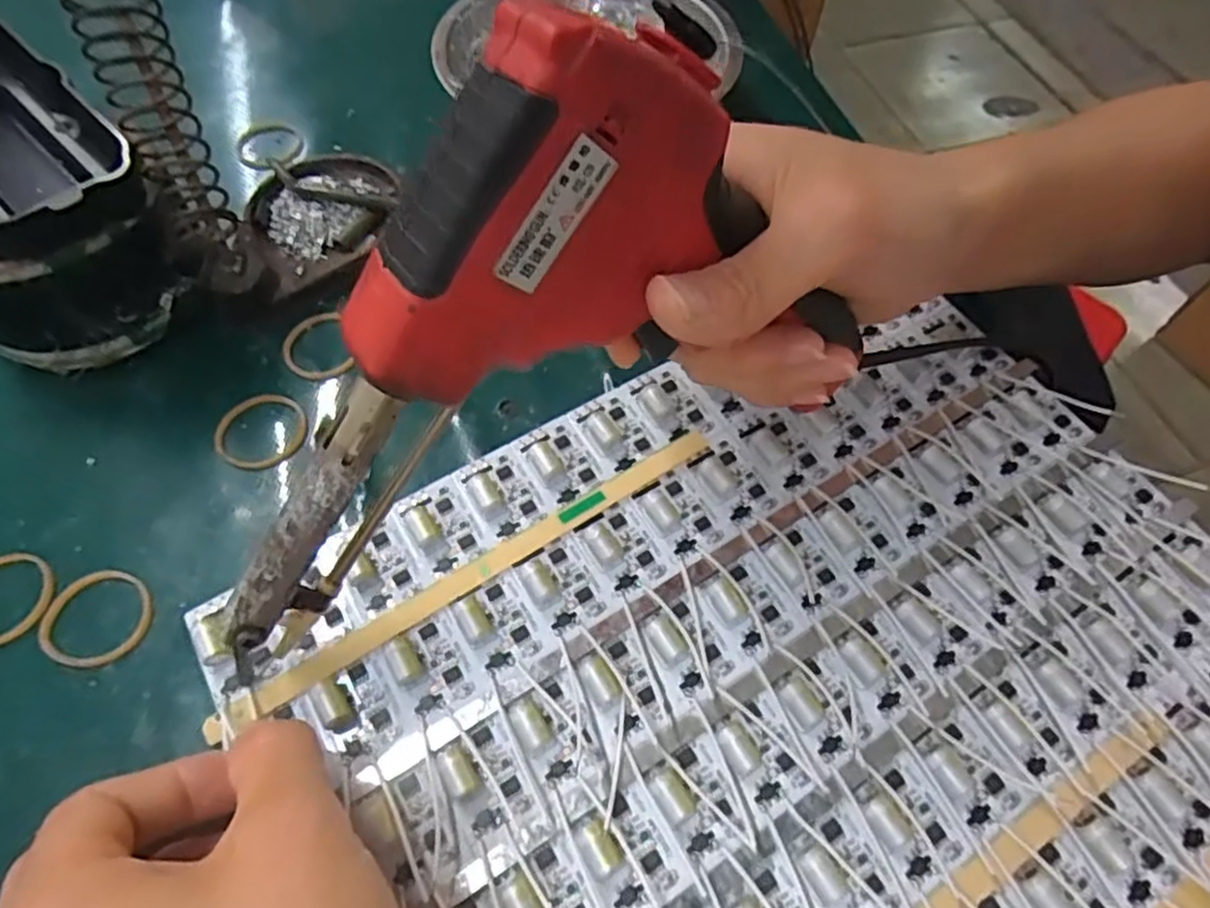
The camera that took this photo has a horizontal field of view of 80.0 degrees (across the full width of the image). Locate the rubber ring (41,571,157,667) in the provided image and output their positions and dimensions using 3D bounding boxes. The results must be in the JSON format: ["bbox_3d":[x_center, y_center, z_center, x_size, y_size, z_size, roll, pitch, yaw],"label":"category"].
[{"bbox_3d":[-0.153,0.049,0.218,0.029,0.004,0.029,0,58,0],"label":"rubber ring"}]

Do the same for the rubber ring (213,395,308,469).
[{"bbox_3d":[-0.120,-0.008,0.252,0.028,0.004,0.031,39,66,21],"label":"rubber ring"}]

